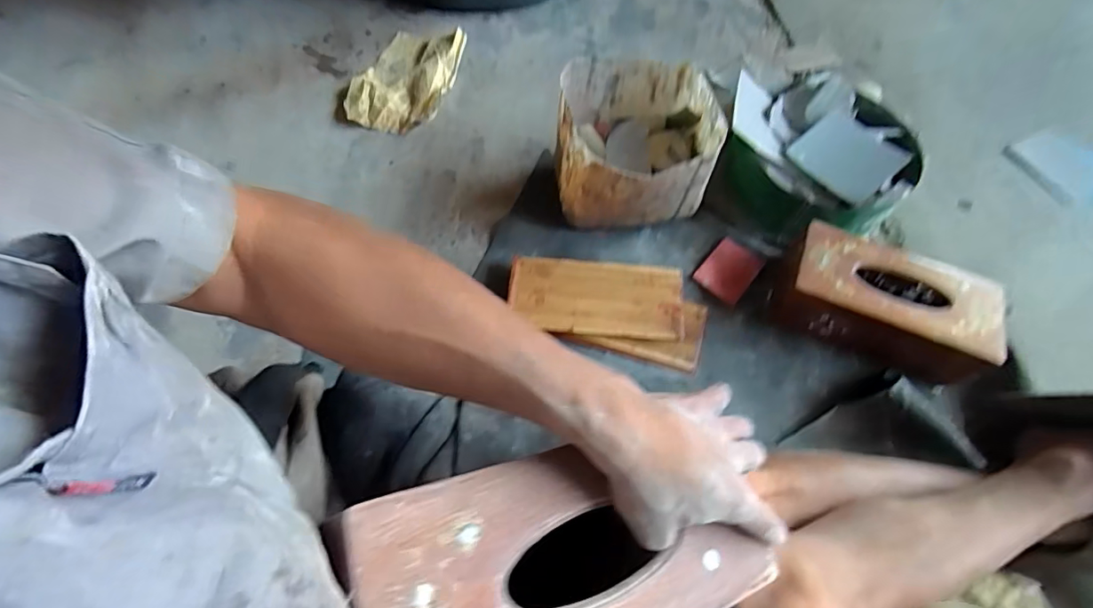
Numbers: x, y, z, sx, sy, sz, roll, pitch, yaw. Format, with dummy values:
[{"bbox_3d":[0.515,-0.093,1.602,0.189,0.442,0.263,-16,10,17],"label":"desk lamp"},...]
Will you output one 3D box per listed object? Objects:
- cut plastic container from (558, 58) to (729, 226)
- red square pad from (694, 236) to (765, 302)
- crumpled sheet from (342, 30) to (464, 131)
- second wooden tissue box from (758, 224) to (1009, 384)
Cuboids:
[{"bbox_3d":[0.131,-0.233,0.775,0.222,0.174,0.209,0,64,0],"label":"cut plastic container"},{"bbox_3d":[0.281,-0.054,0.778,0.074,0.012,0.099,36,70,17],"label":"red square pad"},{"bbox_3d":[-0.269,-0.430,0.962,0.180,0.033,0.246,11,65,7],"label":"crumpled sheet"},{"bbox_3d":[0.465,0.002,0.710,0.267,0.097,0.144,24,67,13],"label":"second wooden tissue box"}]

